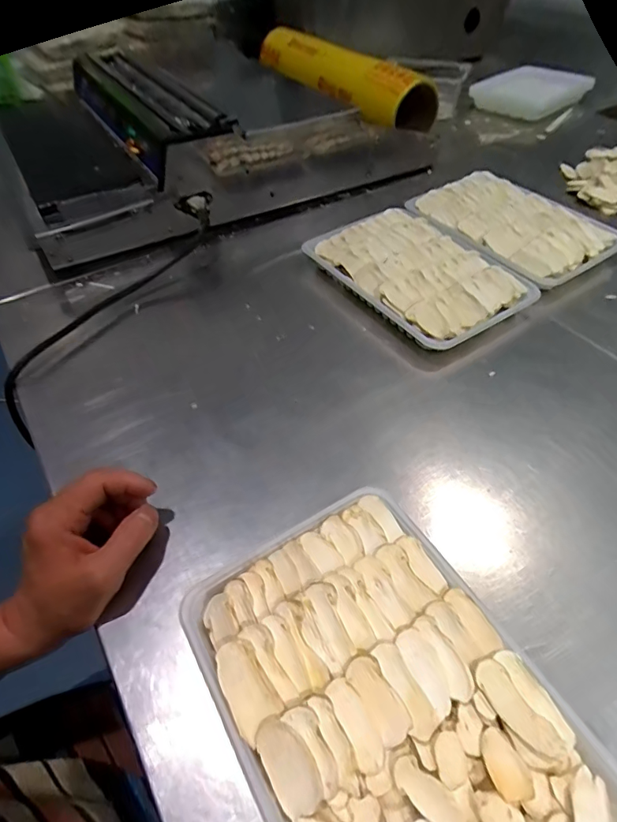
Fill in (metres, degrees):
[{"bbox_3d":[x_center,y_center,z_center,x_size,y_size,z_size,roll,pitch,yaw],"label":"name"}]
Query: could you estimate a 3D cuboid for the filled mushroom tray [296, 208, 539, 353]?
[{"bbox_3d":[0.124,-0.158,0.527,0.153,0.037,0.221,-29,55,-21],"label":"filled mushroom tray"}]

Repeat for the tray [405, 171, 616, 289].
[{"bbox_3d":[0.251,-0.234,0.589,0.159,0.039,0.232,-31,55,-22],"label":"tray"}]

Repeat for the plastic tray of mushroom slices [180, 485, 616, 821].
[{"bbox_3d":[0.045,0.164,0.257,0.159,0.035,0.230,-27,54,-19],"label":"plastic tray of mushroom slices"}]

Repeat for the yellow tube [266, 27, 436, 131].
[{"bbox_3d":[0.050,-0.554,0.762,0.079,0.071,0.370,-30,55,-21],"label":"yellow tube"}]

